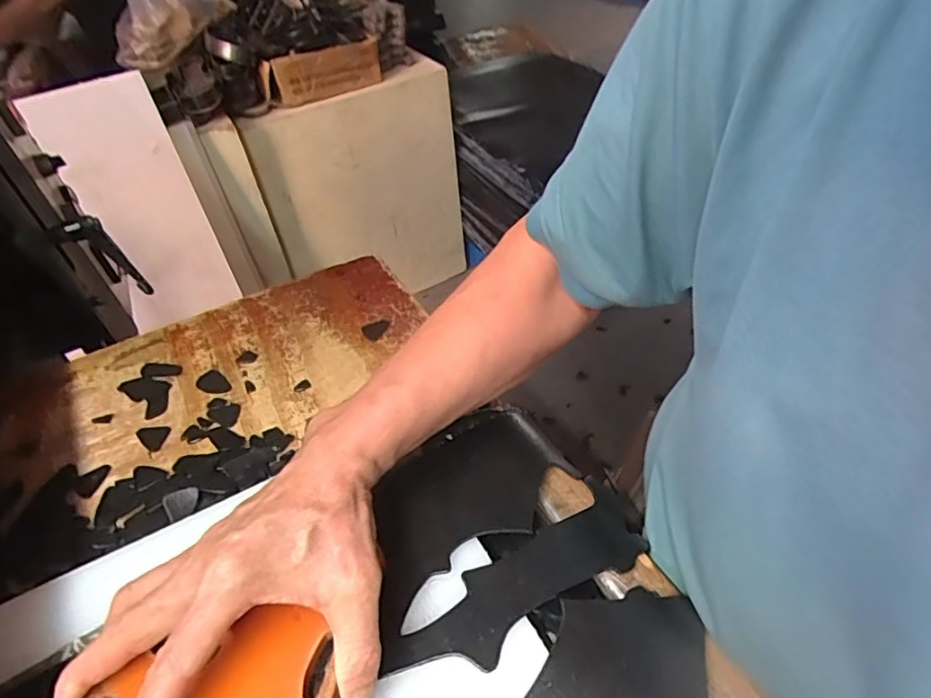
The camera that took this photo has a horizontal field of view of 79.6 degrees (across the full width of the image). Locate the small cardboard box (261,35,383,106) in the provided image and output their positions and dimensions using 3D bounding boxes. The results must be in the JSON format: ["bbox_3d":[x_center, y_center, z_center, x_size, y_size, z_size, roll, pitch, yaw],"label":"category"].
[{"bbox_3d":[-0.363,-0.711,1.442,0.313,0.102,0.062,-28,45,-13],"label":"small cardboard box"}]

